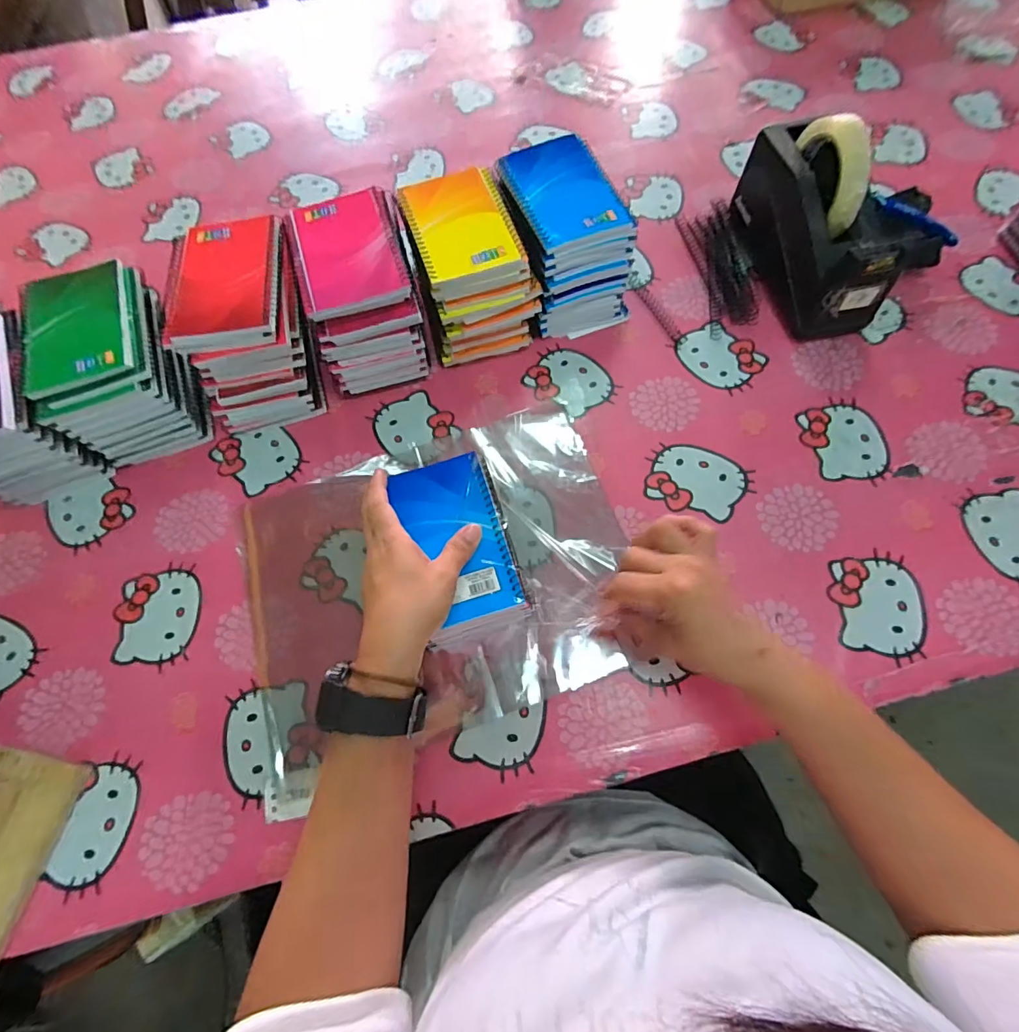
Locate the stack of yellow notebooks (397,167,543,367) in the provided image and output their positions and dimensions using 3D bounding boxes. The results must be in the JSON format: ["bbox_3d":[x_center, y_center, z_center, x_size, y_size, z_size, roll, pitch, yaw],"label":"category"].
[{"bbox_3d":[-0.039,-0.245,0.471,0.107,0.110,0.136,-16,68,-4],"label":"stack of yellow notebooks"}]

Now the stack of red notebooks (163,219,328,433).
[{"bbox_3d":[-0.243,-0.182,0.454,0.111,0.114,0.148,-14,68,-3],"label":"stack of red notebooks"}]

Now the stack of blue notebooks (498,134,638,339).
[{"bbox_3d":[0.054,-0.278,0.480,0.099,0.107,0.145,-18,68,-4],"label":"stack of blue notebooks"}]

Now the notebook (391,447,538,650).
[{"bbox_3d":[-0.036,0.019,0.368,0.076,0.014,0.137,-21,70,-6],"label":"notebook"}]

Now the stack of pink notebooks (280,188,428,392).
[{"bbox_3d":[-0.140,-0.209,0.459,0.101,0.112,0.137,-15,68,-3],"label":"stack of pink notebooks"}]

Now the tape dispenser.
[{"bbox_3d":[0.298,-0.290,0.464,0.065,0.123,0.194,-17,68,-4],"label":"tape dispenser"}]

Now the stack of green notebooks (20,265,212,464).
[{"bbox_3d":[-0.354,-0.139,0.443,0.106,0.113,0.132,-21,69,-6],"label":"stack of green notebooks"}]

